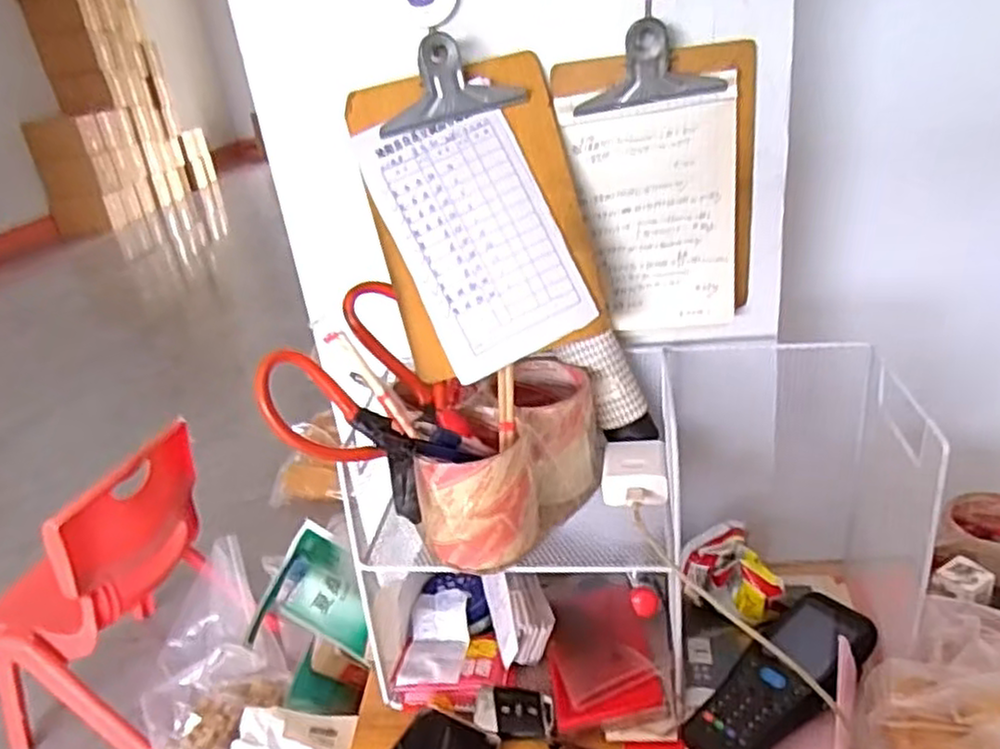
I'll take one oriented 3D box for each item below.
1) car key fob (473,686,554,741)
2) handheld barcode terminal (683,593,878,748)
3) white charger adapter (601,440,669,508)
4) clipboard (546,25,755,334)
[{"bbox_3d":[0.012,0.270,0.580,0.063,0.008,0.037,-6,55,20],"label":"car key fob"},{"bbox_3d":[0.216,0.225,0.546,0.182,0.034,0.068,-27,32,-34],"label":"handheld barcode terminal"},{"bbox_3d":[0.108,0.079,0.587,0.050,0.024,0.071,-3,27,11],"label":"white charger adapter"},{"bbox_3d":[0.123,-0.141,0.554,0.138,0.210,0.029,-4,27,8],"label":"clipboard"}]

